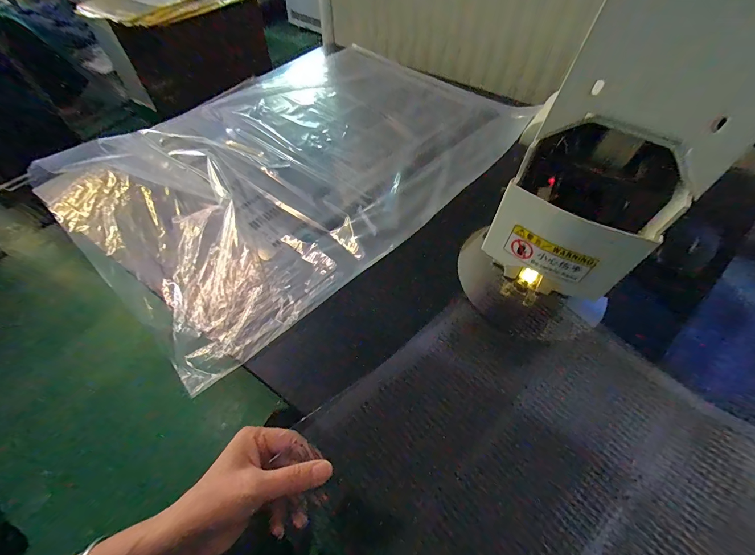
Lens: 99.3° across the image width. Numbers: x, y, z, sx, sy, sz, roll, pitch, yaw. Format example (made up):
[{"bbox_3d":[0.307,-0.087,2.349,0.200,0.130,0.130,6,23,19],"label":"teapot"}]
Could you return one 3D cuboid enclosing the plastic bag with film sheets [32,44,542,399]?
[{"bbox_3d":[-0.124,-0.230,0.535,0.514,0.027,0.673,36,62,22],"label":"plastic bag with film sheets"}]

